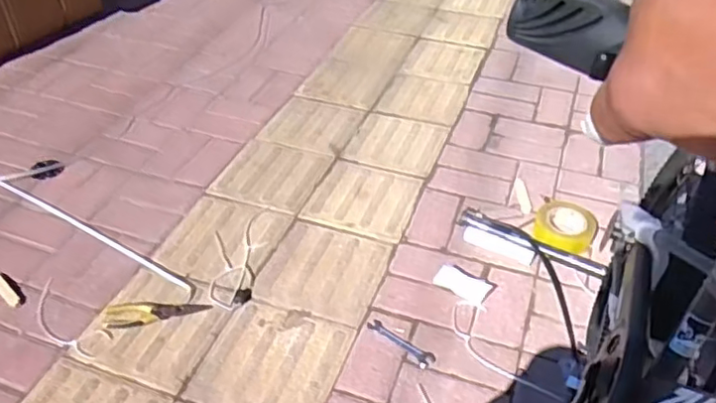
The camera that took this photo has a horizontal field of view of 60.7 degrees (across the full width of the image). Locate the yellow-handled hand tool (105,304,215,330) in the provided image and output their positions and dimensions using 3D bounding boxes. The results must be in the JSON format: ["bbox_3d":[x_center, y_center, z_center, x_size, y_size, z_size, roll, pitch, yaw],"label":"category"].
[{"bbox_3d":[-0.393,0.217,1.200,0.197,0.020,0.048,-6,43,-9],"label":"yellow-handled hand tool"}]

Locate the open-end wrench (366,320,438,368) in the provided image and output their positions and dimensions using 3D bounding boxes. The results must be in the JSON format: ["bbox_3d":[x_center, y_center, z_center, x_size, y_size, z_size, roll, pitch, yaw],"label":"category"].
[{"bbox_3d":[0.083,0.264,1.157,0.140,0.004,0.038,33,53,27],"label":"open-end wrench"}]

